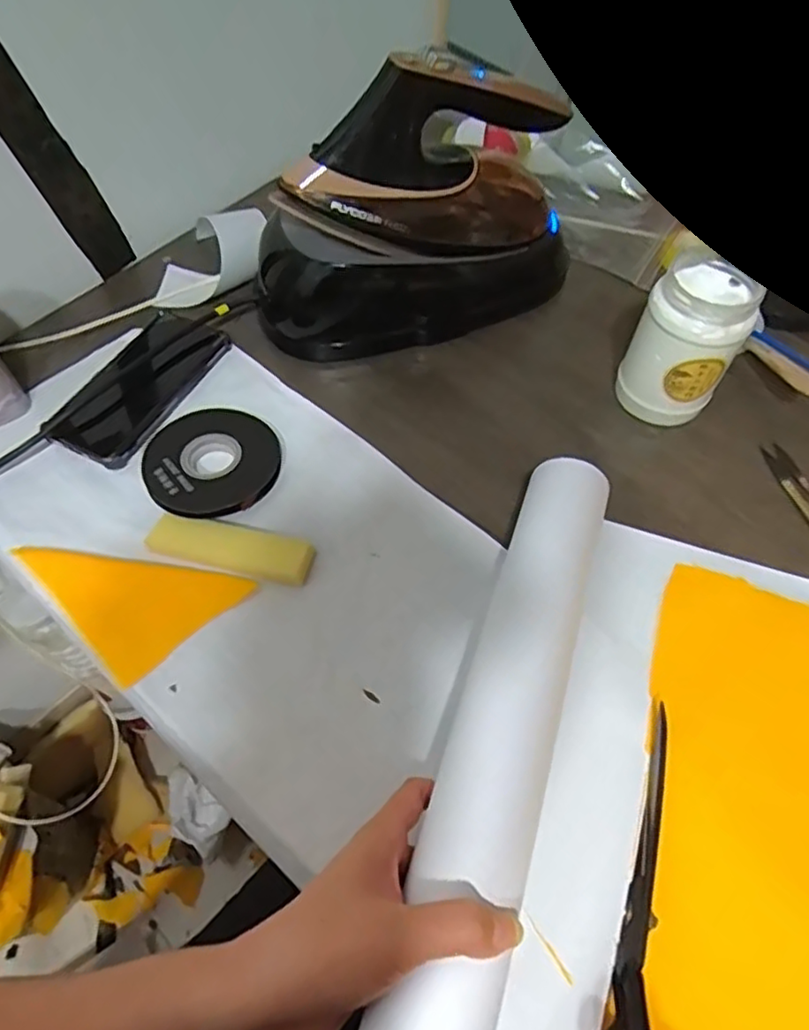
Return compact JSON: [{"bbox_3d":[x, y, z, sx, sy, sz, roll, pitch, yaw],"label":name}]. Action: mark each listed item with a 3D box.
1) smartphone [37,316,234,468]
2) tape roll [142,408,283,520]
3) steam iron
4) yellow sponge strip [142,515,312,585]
[{"bbox_3d":[-0.230,-0.114,0.539,0.084,0.012,0.162,22,61,13],"label":"smartphone"},{"bbox_3d":[-0.154,-0.044,0.497,0.104,0.011,0.104,0,59,0],"label":"tape roll"},{"bbox_3d":[0.013,-0.258,0.529,0.288,0.182,0.116,-19,61,-11],"label":"steam iron"},{"bbox_3d":[-0.130,0.024,0.458,0.124,0.012,0.032,11,59,7],"label":"yellow sponge strip"}]

